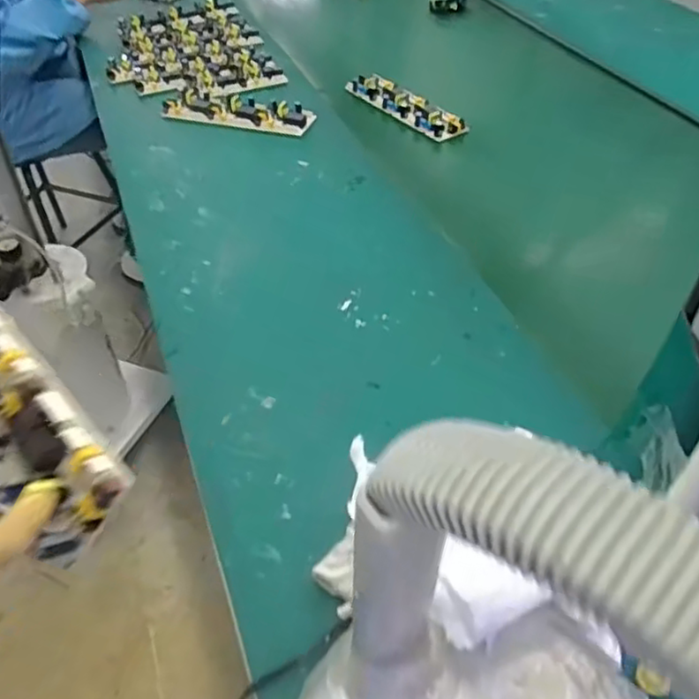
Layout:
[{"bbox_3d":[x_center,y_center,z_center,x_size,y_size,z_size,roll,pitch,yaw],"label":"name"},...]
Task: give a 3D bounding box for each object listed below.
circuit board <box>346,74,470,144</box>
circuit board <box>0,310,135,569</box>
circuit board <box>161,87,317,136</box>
[{"bbox_3d":[0.091,-0.396,1.062,0.056,0.027,0.238,-29,51,-25],"label":"circuit board"},{"bbox_3d":[-0.212,0.022,0.383,0.232,0.020,0.067,43,96,21],"label":"circuit board"},{"bbox_3d":[-0.178,-0.372,1.035,0.244,0.025,0.082,15,47,15],"label":"circuit board"}]

